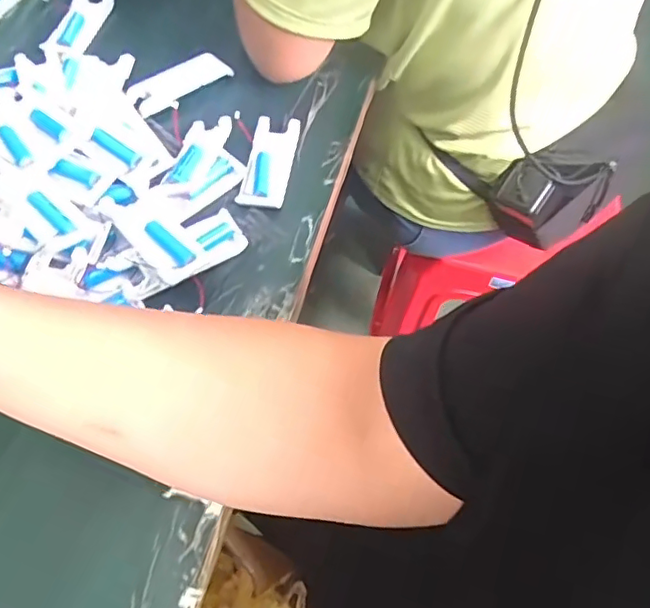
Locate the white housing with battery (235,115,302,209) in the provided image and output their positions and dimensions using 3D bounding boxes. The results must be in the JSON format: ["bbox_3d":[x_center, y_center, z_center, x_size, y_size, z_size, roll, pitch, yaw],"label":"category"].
[{"bbox_3d":[-0.048,-0.128,0.509,0.040,0.017,0.101,9,61,4],"label":"white housing with battery"}]

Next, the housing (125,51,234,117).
[{"bbox_3d":[-0.144,-0.222,0.566,0.099,0.010,0.042,-30,64,-17],"label":"housing"}]

